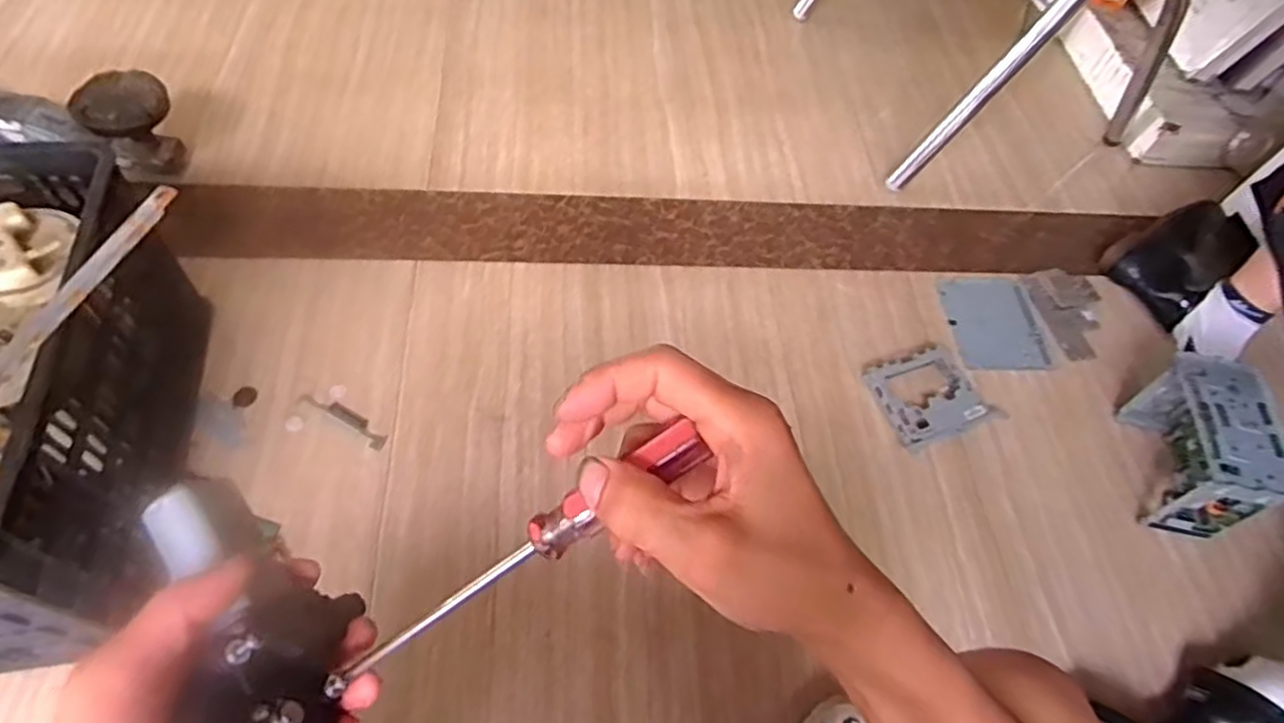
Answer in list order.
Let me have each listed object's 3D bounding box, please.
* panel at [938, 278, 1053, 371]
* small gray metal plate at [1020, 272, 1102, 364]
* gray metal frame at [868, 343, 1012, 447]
[{"bbox_3d":[0.546,-0.060,1.092,0.128,0.009,0.168,-4,62,3],"label":"panel"},{"bbox_3d":[0.662,-0.076,1.086,0.091,0.013,0.162,-13,65,6],"label":"small gray metal plate"},{"bbox_3d":[0.409,0.039,0.988,0.146,0.025,0.130,-18,64,-8],"label":"gray metal frame"}]

